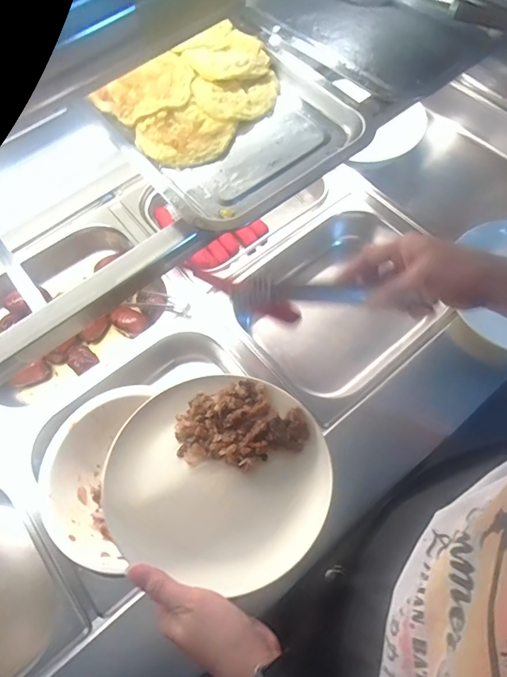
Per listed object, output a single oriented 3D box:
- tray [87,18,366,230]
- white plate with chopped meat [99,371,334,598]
[{"bbox_3d":[-0.030,-0.221,0.438,0.198,0.034,0.227,-36,68,-13],"label":"tray"},{"bbox_3d":[-0.036,0.133,0.454,0.214,0.035,0.214,0,55,0],"label":"white plate with chopped meat"}]

